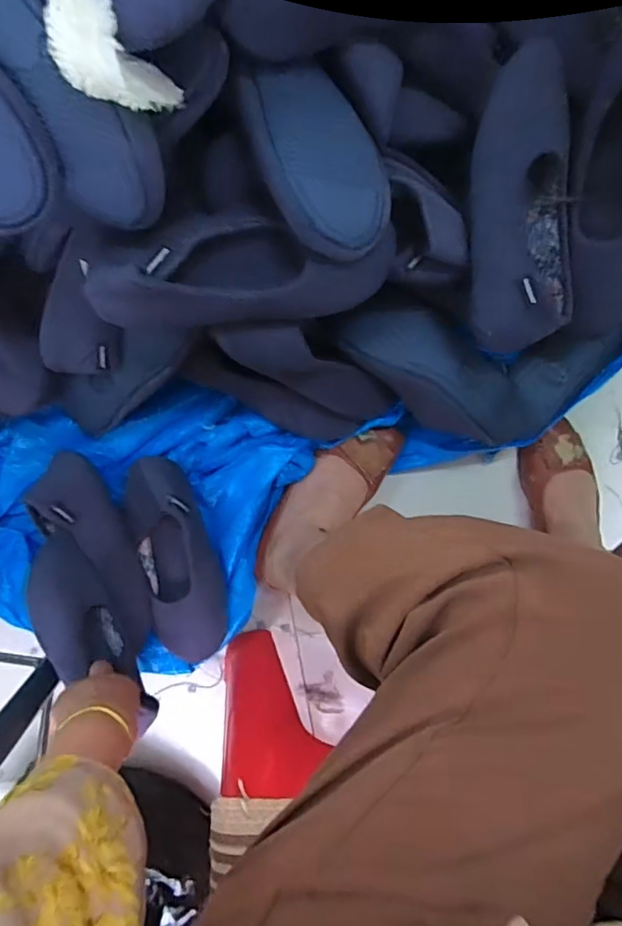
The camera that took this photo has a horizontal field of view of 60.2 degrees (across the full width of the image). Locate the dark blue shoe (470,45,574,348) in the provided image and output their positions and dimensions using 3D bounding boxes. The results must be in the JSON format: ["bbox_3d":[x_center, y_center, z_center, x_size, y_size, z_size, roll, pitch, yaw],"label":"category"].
[{"bbox_3d":[0.195,-0.229,0.508,0.097,0.089,0.242,-8,100,-2],"label":"dark blue shoe"}]

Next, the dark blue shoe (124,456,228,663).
[{"bbox_3d":[-0.161,0.120,0.634,0.092,0.048,0.250,-8,100,-2],"label":"dark blue shoe"}]

